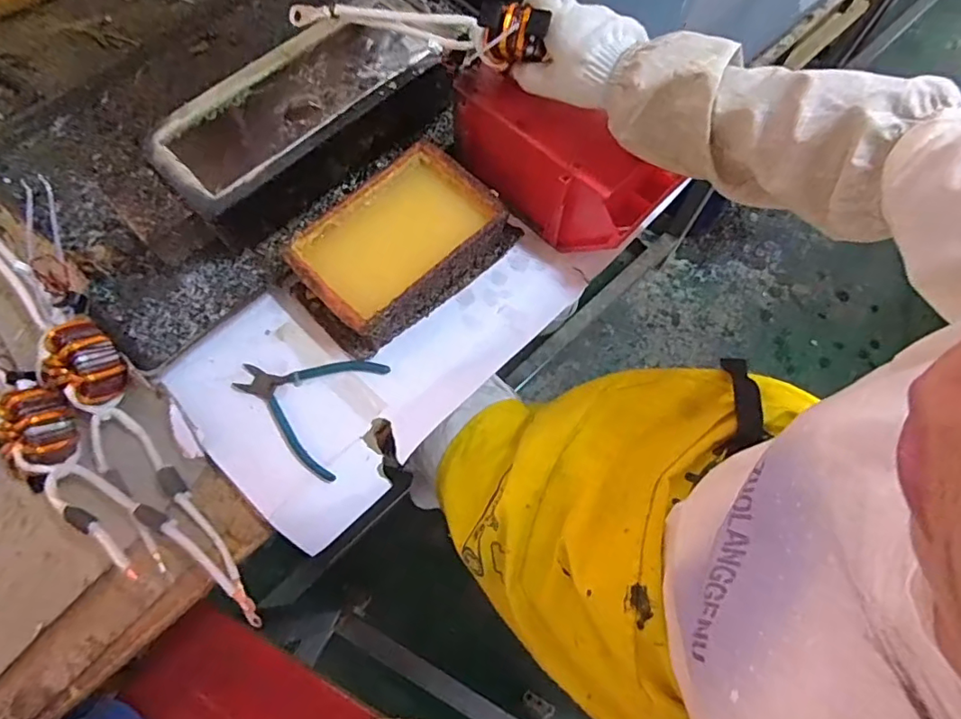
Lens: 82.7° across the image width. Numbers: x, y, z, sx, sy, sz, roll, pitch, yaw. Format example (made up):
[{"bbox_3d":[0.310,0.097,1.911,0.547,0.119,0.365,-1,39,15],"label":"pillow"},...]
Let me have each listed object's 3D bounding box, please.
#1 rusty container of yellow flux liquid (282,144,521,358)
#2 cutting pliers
[{"bbox_3d":[-0.084,-0.120,0.575,0.226,0.060,0.135,-42,75,-14],"label":"rusty container of yellow flux liquid"},{"bbox_3d":[-0.183,0.038,0.552,0.137,0.008,0.123,22,71,8],"label":"cutting pliers"}]

